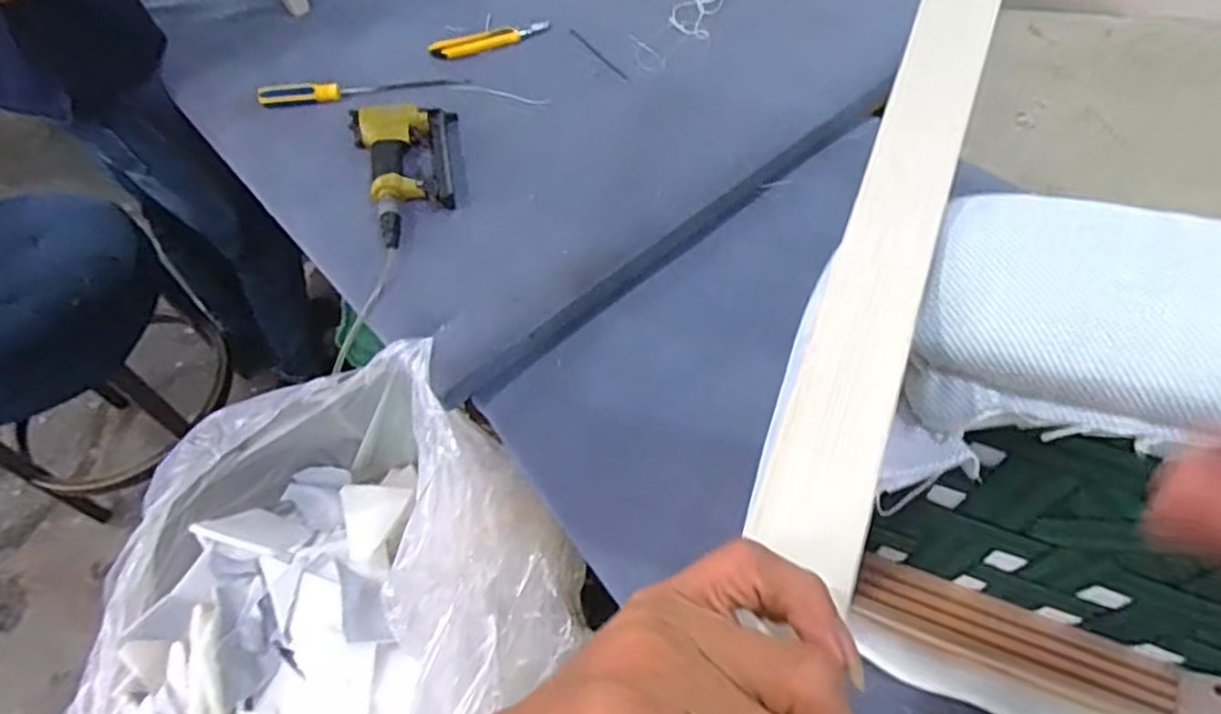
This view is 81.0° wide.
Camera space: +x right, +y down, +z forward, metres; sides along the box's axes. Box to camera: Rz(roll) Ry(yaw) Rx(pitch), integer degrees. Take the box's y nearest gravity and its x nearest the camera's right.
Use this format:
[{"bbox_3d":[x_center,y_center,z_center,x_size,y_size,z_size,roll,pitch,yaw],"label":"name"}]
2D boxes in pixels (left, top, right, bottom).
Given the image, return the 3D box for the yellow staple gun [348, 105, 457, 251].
[{"bbox_3d":[-0.271,-0.241,0.928,0.138,0.040,0.237,-7,57,0],"label":"yellow staple gun"}]

